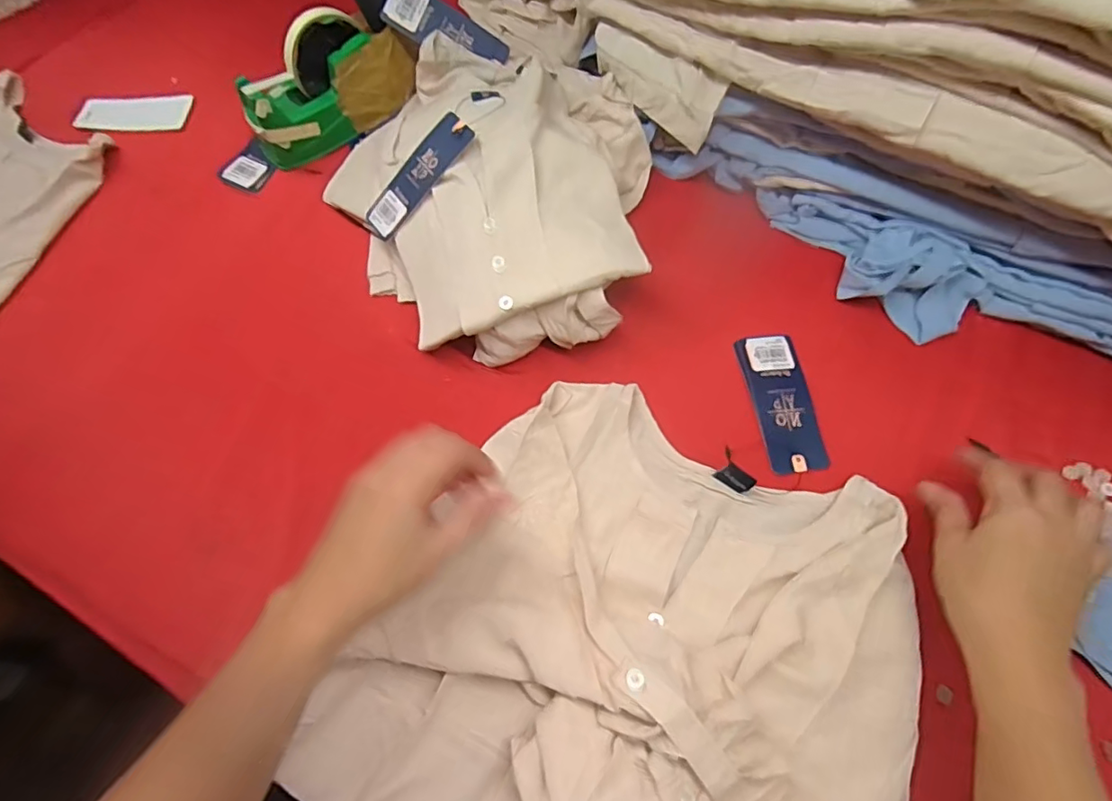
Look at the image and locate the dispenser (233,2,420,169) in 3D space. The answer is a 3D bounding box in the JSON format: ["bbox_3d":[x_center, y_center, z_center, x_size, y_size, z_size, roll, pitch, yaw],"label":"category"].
[{"bbox_3d":[-0.231,-0.317,0.567,0.179,0.104,0.054,-35,69,-16],"label":"dispenser"}]

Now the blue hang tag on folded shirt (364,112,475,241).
[{"bbox_3d":[-0.125,-0.197,0.496,0.125,0.006,0.046,-47,65,14],"label":"blue hang tag on folded shirt"}]

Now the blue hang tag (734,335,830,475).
[{"bbox_3d":[0.183,-0.002,0.451,0.047,0.005,0.121,-3,64,-1],"label":"blue hang tag"}]

